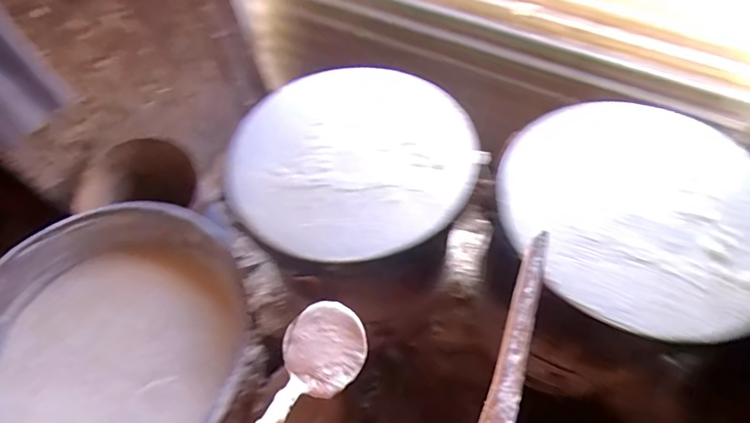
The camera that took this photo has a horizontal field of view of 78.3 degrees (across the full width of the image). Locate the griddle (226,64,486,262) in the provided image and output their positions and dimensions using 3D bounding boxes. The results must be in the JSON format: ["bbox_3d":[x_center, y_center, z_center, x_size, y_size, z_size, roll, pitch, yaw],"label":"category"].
[{"bbox_3d":[-0.035,-0.094,0.723,0.367,0.030,0.367,0,57,0],"label":"griddle"}]

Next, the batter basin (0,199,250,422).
[{"bbox_3d":[-0.496,0.229,0.808,0.426,0.164,0.493,36,64,20],"label":"batter basin"}]

